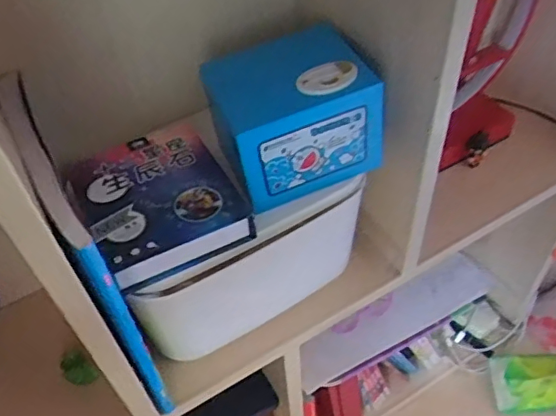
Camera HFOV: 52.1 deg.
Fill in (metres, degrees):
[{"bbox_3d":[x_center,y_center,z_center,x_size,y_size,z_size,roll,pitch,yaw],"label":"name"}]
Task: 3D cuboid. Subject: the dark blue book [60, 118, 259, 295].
[{"bbox_3d":[-0.101,-0.011,0.467,0.118,0.032,0.138,-24,53,-15],"label":"dark blue book"}]

